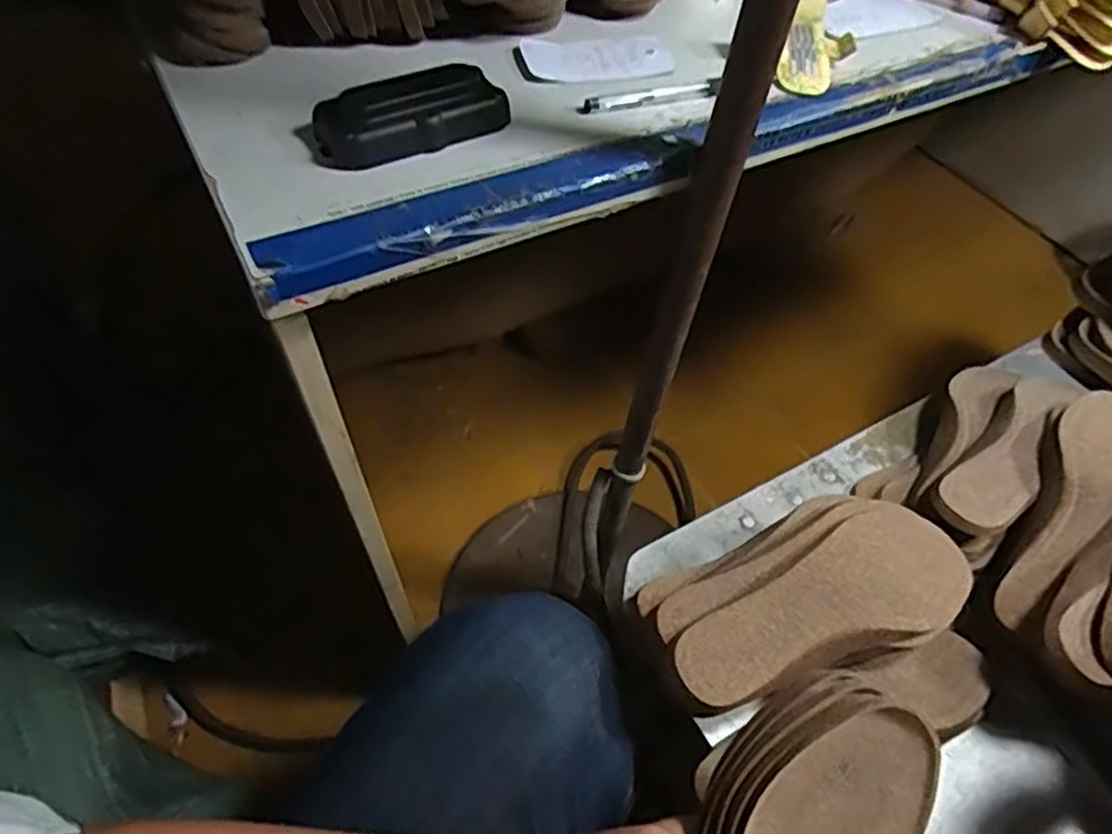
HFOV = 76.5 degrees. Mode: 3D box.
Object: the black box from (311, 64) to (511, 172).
[{"bbox_3d":[-0.081,-0.174,0.406,0.109,0.025,0.046,-19,57,-16],"label":"black box"}]

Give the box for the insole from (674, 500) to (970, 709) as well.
[{"bbox_3d":[0.188,0.127,0.478,0.231,0.026,0.082,-22,58,-17],"label":"insole"}]

